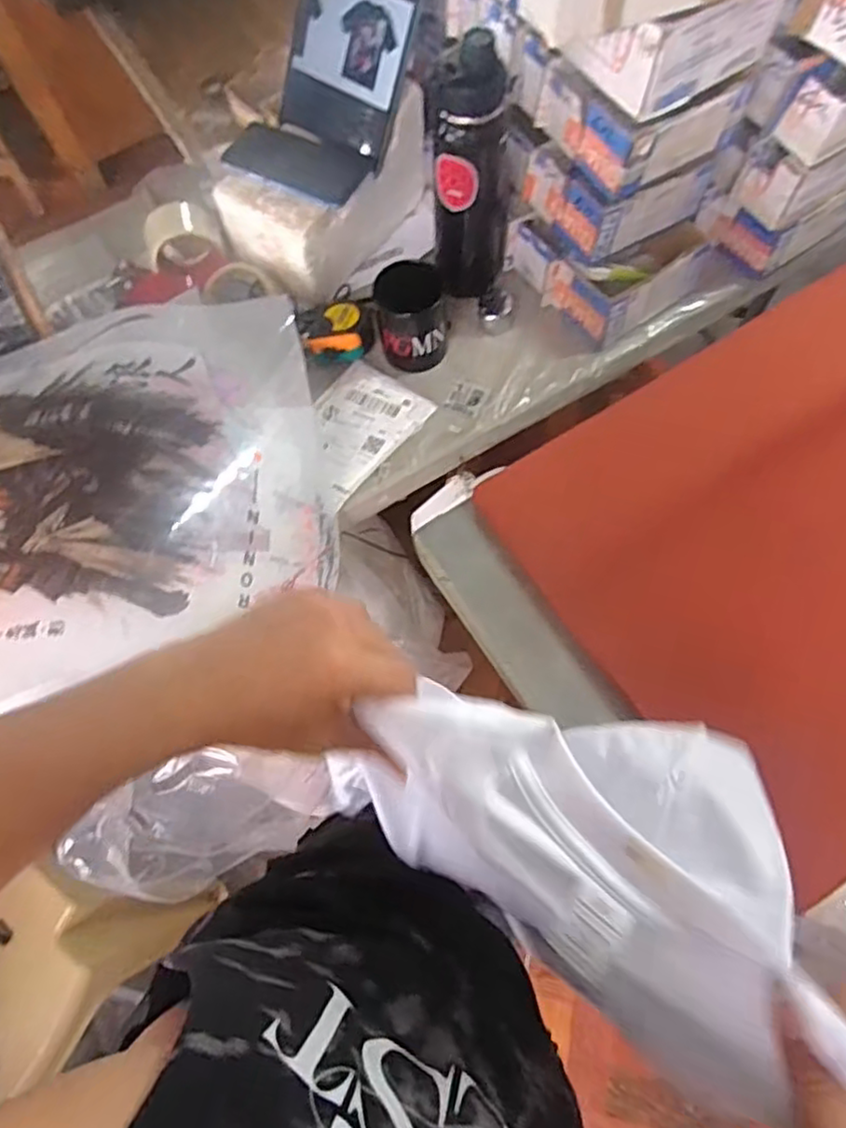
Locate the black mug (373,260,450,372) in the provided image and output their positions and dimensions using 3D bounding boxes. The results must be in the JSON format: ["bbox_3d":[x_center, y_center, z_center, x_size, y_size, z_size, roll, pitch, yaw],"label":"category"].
[{"bbox_3d":[-0.011,-0.287,0.785,0.079,0.111,0.071,-5,67,1],"label":"black mug"}]

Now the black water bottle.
[{"bbox_3d":[0.054,-0.437,0.743,0.088,0.267,0.096,5,68,4],"label":"black water bottle"}]

